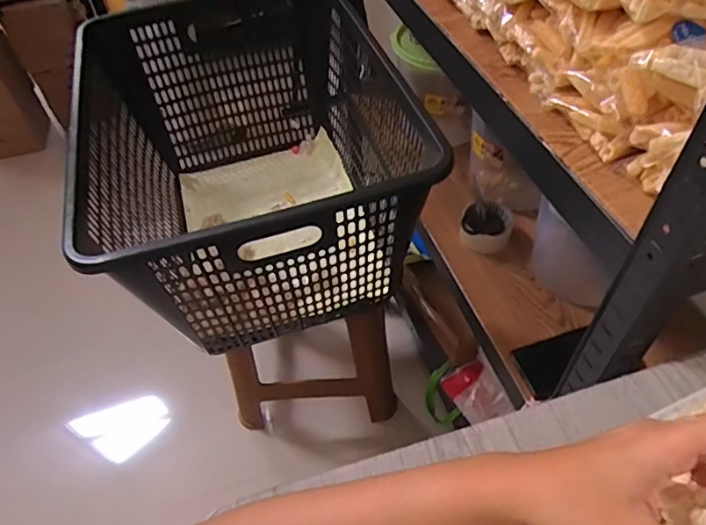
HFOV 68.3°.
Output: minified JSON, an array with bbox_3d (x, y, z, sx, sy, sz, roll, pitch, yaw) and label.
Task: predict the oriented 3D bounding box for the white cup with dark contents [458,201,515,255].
[{"bbox_3d":[0.224,-0.062,0.868,0.082,0.046,0.085,-2,50,3],"label":"white cup with dark contents"}]

